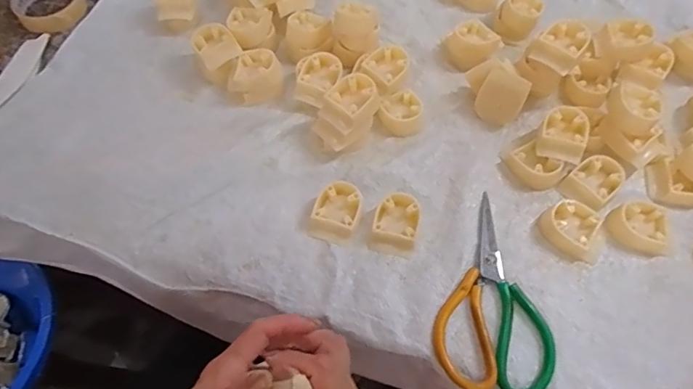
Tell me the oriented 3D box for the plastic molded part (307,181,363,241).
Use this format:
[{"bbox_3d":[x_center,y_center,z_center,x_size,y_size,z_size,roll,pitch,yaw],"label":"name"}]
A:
[{"bbox_3d":[-0.010,0.016,0.479,0.044,0.020,0.057,17,62,7],"label":"plastic molded part"}]

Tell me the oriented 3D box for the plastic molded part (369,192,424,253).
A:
[{"bbox_3d":[0.050,0.028,0.473,0.044,0.021,0.054,13,61,5],"label":"plastic molded part"}]

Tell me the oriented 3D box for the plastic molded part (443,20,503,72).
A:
[{"bbox_3d":[0.152,-0.180,0.585,0.052,0.036,0.056,-31,67,-18],"label":"plastic molded part"}]

